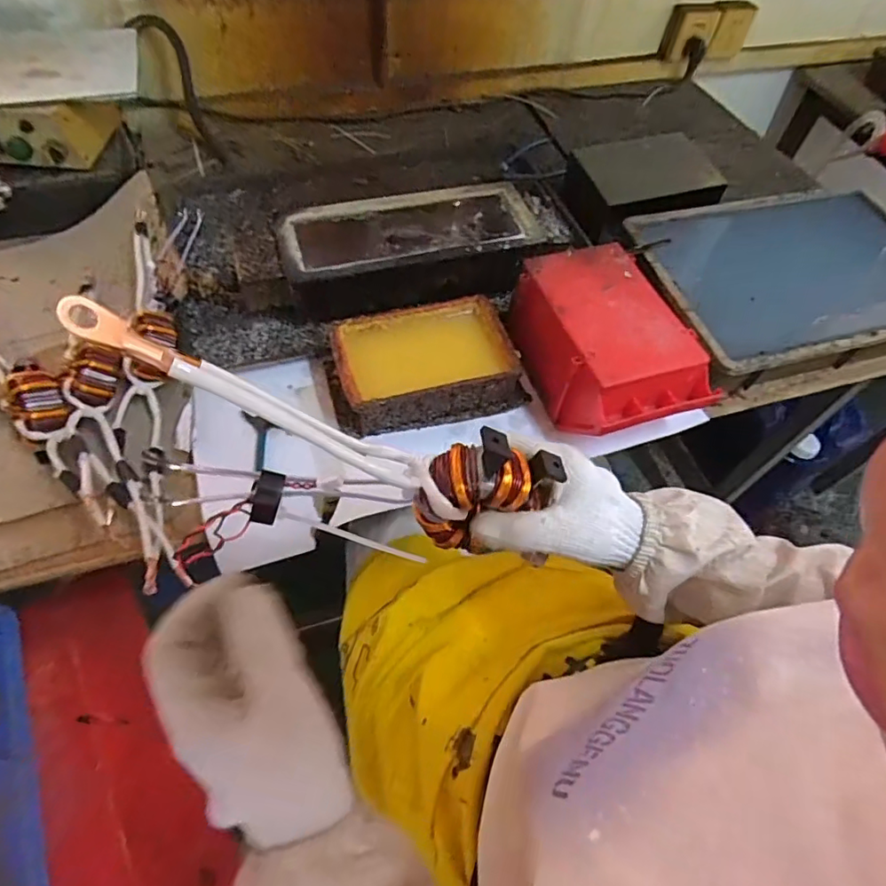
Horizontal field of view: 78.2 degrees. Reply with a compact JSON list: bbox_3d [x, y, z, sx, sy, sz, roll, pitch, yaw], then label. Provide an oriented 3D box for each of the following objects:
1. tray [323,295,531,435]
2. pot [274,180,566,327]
[{"bbox_3d":[-0.025,-0.096,0.662,0.219,0.067,0.140,-13,59,-11],"label":"tray"},{"bbox_3d":[-0.025,-0.265,0.759,0.364,0.087,0.156,-16,60,-13],"label":"pot"}]

